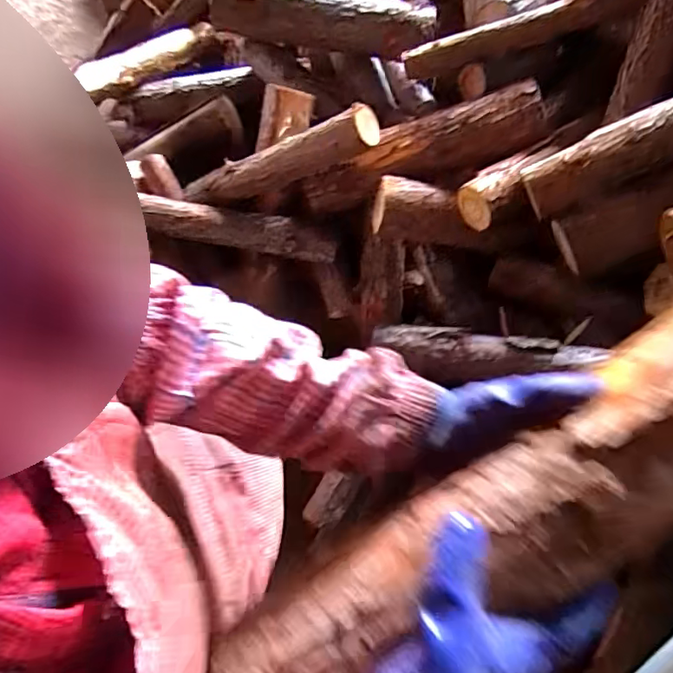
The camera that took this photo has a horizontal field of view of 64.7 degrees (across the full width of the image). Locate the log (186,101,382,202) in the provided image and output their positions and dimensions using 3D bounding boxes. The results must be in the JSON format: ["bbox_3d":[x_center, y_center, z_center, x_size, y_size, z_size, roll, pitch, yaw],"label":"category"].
[{"bbox_3d":[-0.138,-0.362,1.136,0.492,0.076,0.077,-8,71,35],"label":"log"}]

